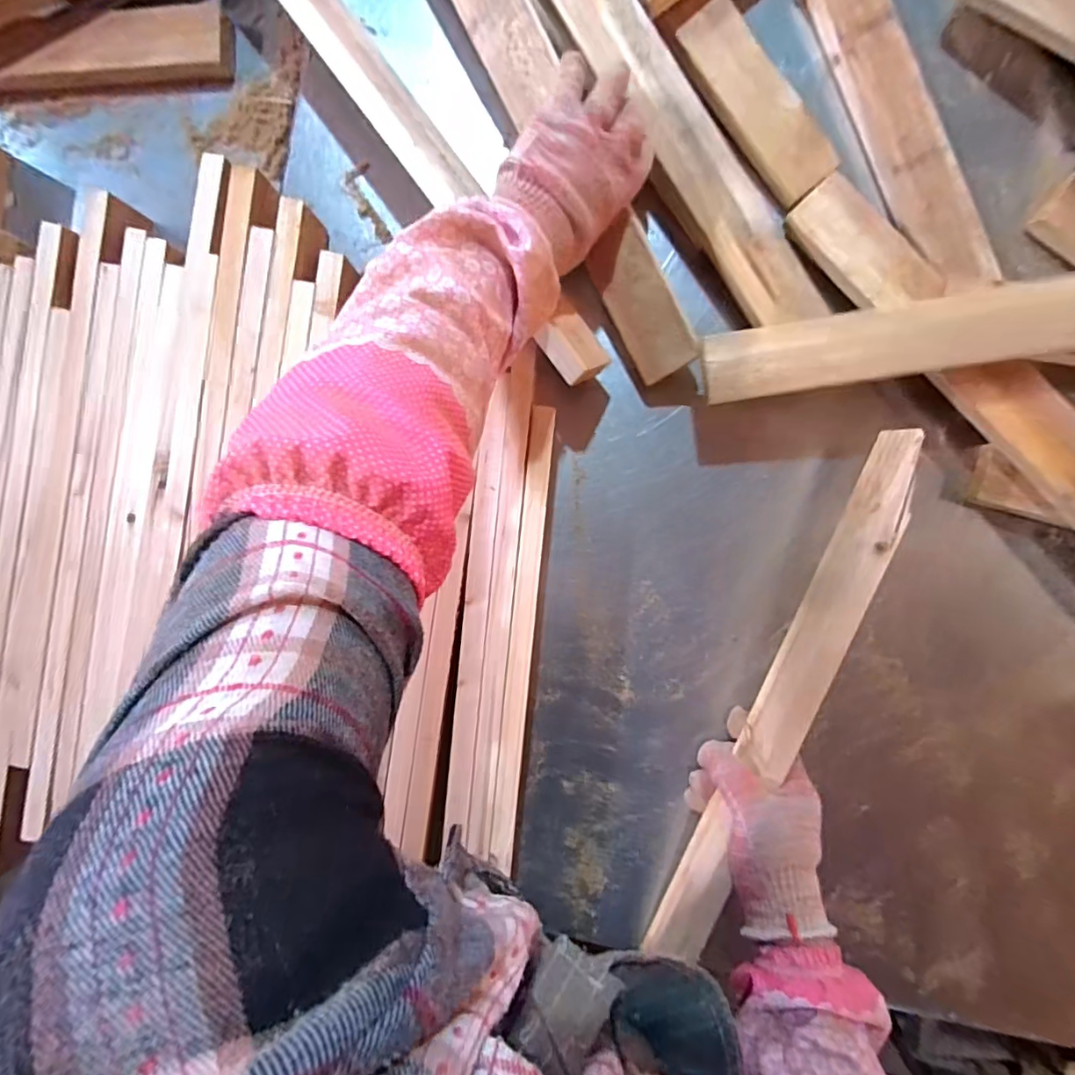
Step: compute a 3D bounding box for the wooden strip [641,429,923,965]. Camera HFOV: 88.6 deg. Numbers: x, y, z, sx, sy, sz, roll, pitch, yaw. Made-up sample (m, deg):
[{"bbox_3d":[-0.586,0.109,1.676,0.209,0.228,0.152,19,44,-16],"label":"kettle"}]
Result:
[{"bbox_3d":[0.188,0.135,0.432,0.012,0.052,0.450,19,97,-19],"label":"wooden strip"}]

